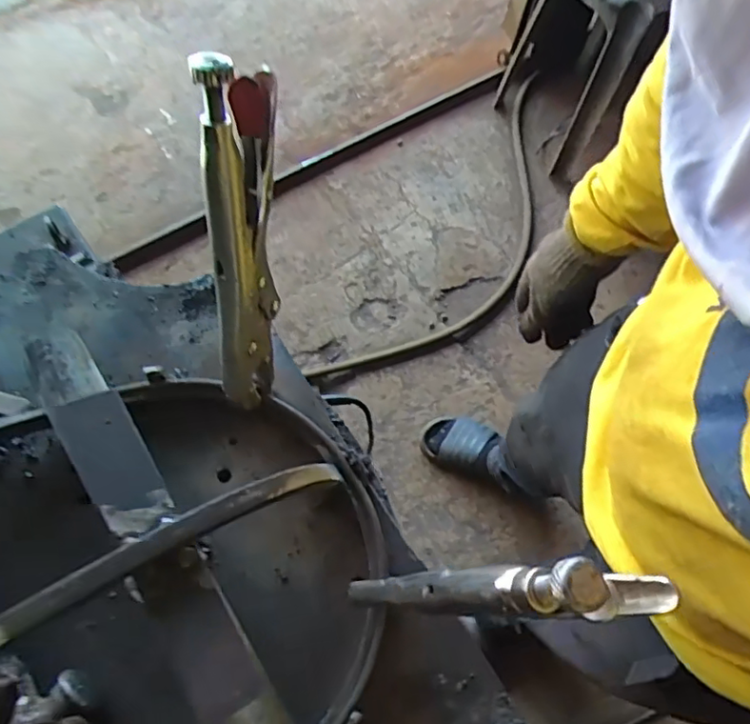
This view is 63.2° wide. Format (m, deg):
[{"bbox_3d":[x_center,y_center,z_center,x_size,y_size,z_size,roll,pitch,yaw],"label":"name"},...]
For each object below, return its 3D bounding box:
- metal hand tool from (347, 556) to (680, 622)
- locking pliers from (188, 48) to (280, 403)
[{"bbox_3d":[0.034,0.084,0.220,0.049,0.148,0.014,17,64,-26],"label":"metal hand tool"},{"bbox_3d":[-0.060,-0.047,0.284,0.022,0.181,0.041,5,40,-1],"label":"locking pliers"}]

